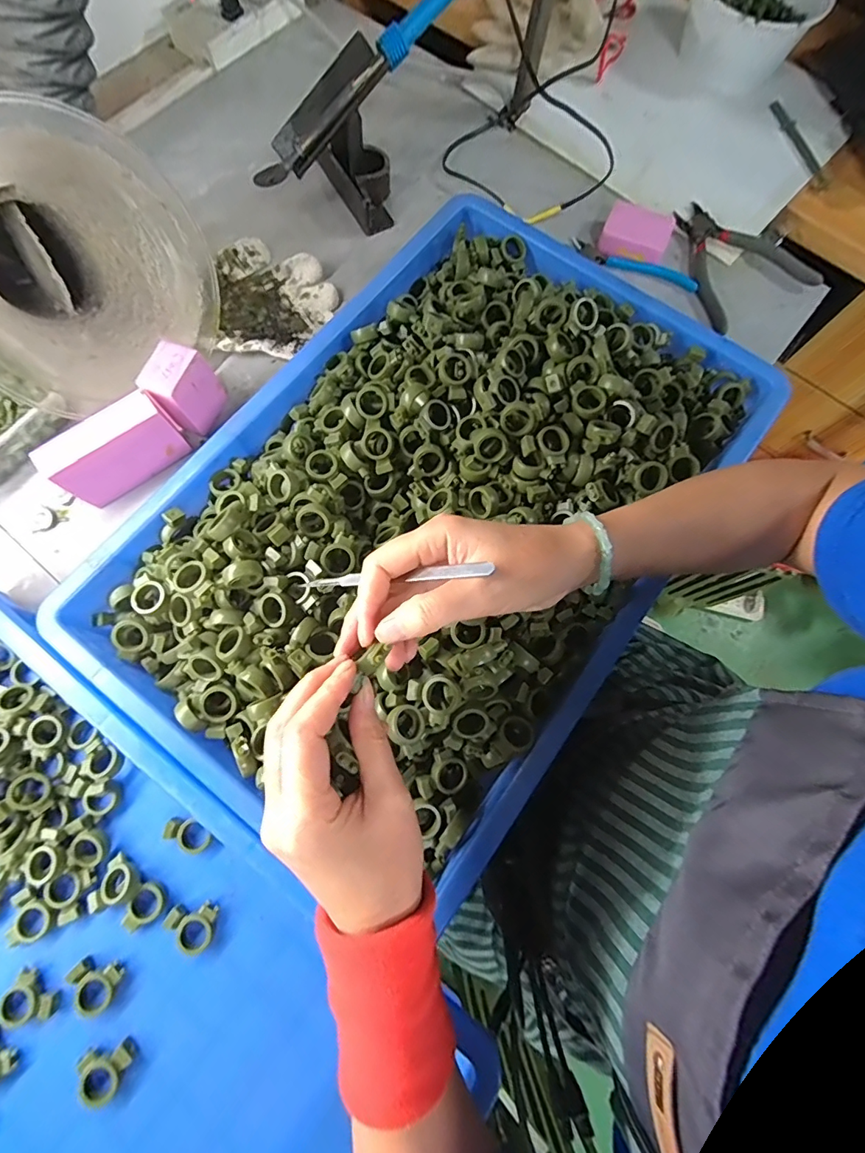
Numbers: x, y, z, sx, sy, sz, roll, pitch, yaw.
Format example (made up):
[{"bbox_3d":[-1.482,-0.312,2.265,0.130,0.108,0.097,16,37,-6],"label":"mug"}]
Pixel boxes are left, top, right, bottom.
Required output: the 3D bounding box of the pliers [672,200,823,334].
[{"bbox_3d":[0.359,-0.385,0.555,0.137,0.027,0.164,-25,77,-8],"label":"pliers"}]

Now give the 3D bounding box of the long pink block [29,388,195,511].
[{"bbox_3d":[-0.294,-0.119,0.436,0.107,0.063,0.038,-37,79,-10],"label":"long pink block"}]

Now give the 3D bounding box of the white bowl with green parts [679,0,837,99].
[{"bbox_3d":[0.414,-0.748,0.618,0.171,0.078,0.167,0,75,-2],"label":"white bowl with green parts"}]

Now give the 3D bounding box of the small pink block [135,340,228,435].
[{"bbox_3d":[-0.243,-0.181,0.453,0.043,0.063,0.062,21,75,4],"label":"small pink block"}]

